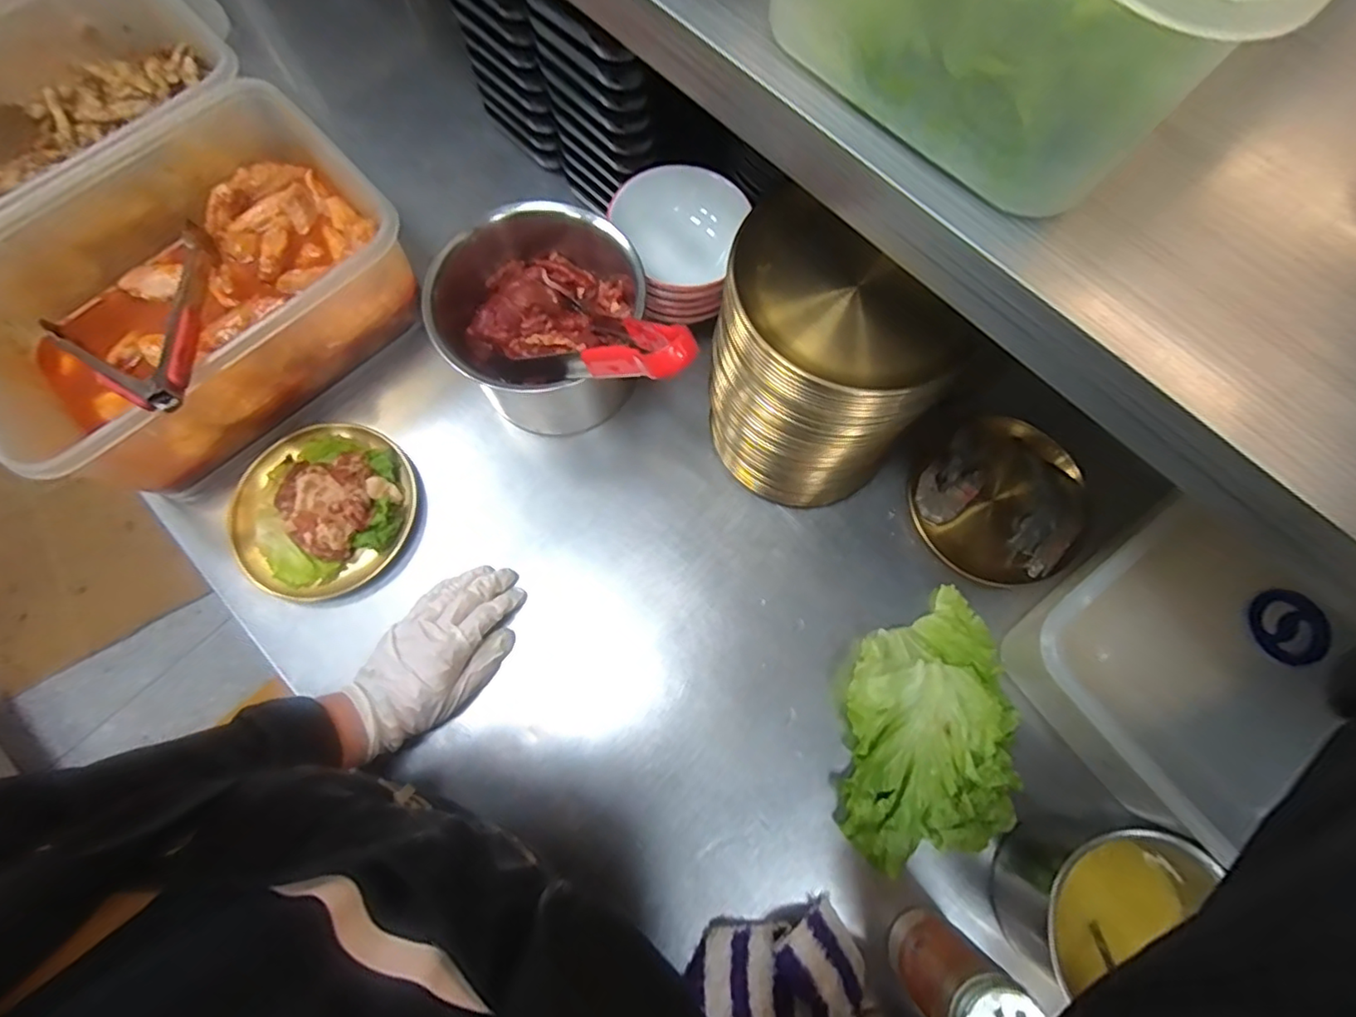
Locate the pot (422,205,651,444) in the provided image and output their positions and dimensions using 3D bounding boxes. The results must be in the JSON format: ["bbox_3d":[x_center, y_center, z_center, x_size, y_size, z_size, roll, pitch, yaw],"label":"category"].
[{"bbox_3d":[-0.109,-0.178,0.544,0.182,0.134,0.192,0,74,0],"label":"pot"}]

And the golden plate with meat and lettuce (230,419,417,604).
[{"bbox_3d":[-0.324,-0.003,0.548,0.147,0.034,0.161,0,74,0],"label":"golden plate with meat and lettuce"}]

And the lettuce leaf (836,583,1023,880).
[{"bbox_3d":[0.208,0.179,0.493,0.135,0.037,0.230,9,74,3],"label":"lettuce leaf"}]

